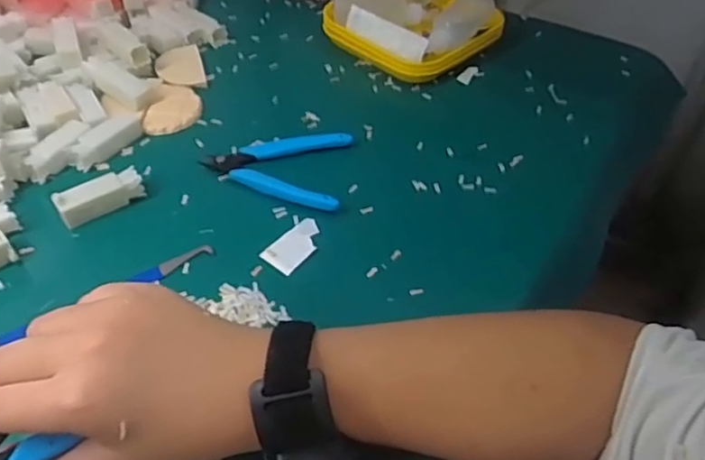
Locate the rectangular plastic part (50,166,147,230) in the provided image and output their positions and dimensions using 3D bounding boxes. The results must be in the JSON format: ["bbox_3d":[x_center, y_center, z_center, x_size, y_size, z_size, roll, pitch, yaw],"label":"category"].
[{"bbox_3d":[-0.186,-0.026,0.463,0.061,0.018,0.018,-29,54,-28],"label":"rectangular plastic part"}]

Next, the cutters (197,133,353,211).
[{"bbox_3d":[-0.046,-0.058,0.505,0.114,0.013,0.088,24,49,19],"label":"cutters"}]

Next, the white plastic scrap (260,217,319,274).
[{"bbox_3d":[-0.040,0.009,0.447,0.029,0.004,0.049,30,51,23],"label":"white plastic scrap"}]

